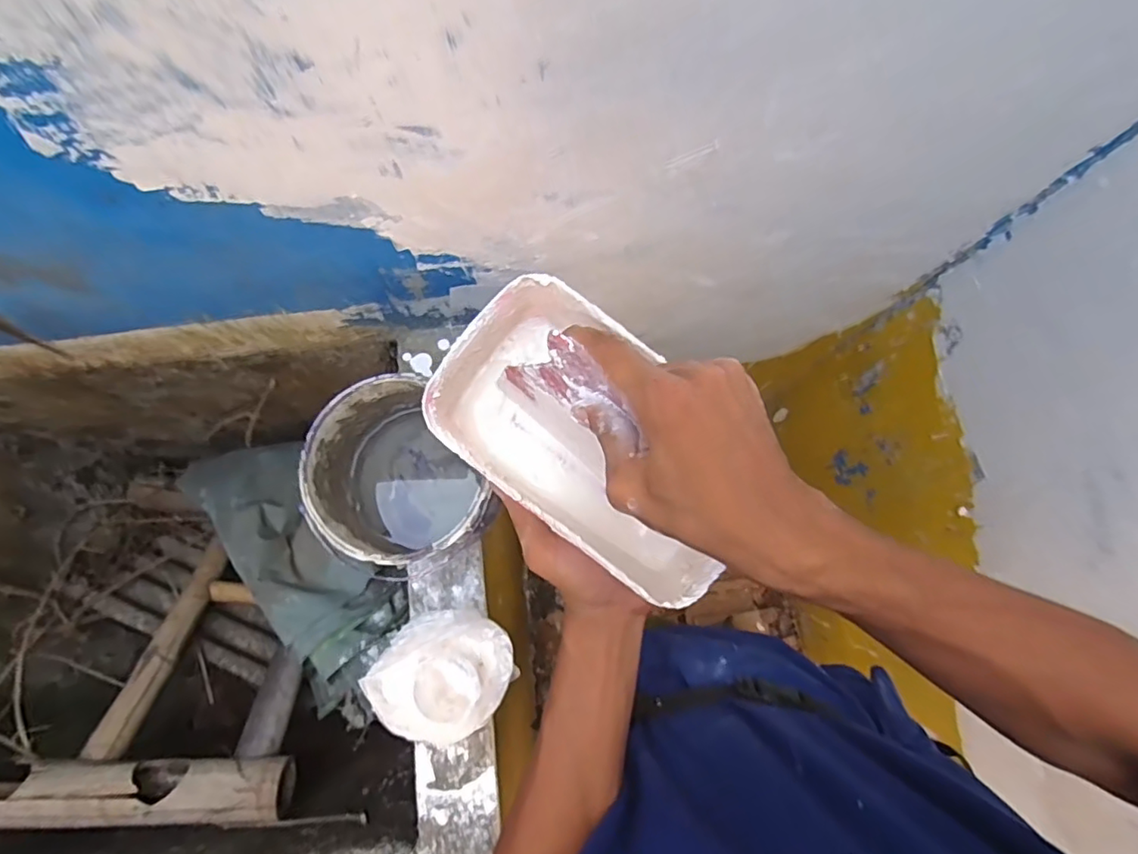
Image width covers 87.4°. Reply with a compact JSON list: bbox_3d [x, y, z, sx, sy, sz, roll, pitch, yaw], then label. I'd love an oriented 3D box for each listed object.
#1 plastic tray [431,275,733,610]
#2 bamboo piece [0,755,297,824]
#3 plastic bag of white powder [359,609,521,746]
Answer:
[{"bbox_3d":[0.014,0.010,0.350,0.190,0.085,0.106,38,80,7],"label":"plastic tray"},{"bbox_3d":[-0.620,0.486,0.793,0.479,0.071,0.074,0,78,-1],"label":"bamboo piece"},{"bbox_3d":[-0.144,0.281,0.666,0.167,0.075,0.136,-33,81,-7],"label":"plastic bag of white powder"}]

